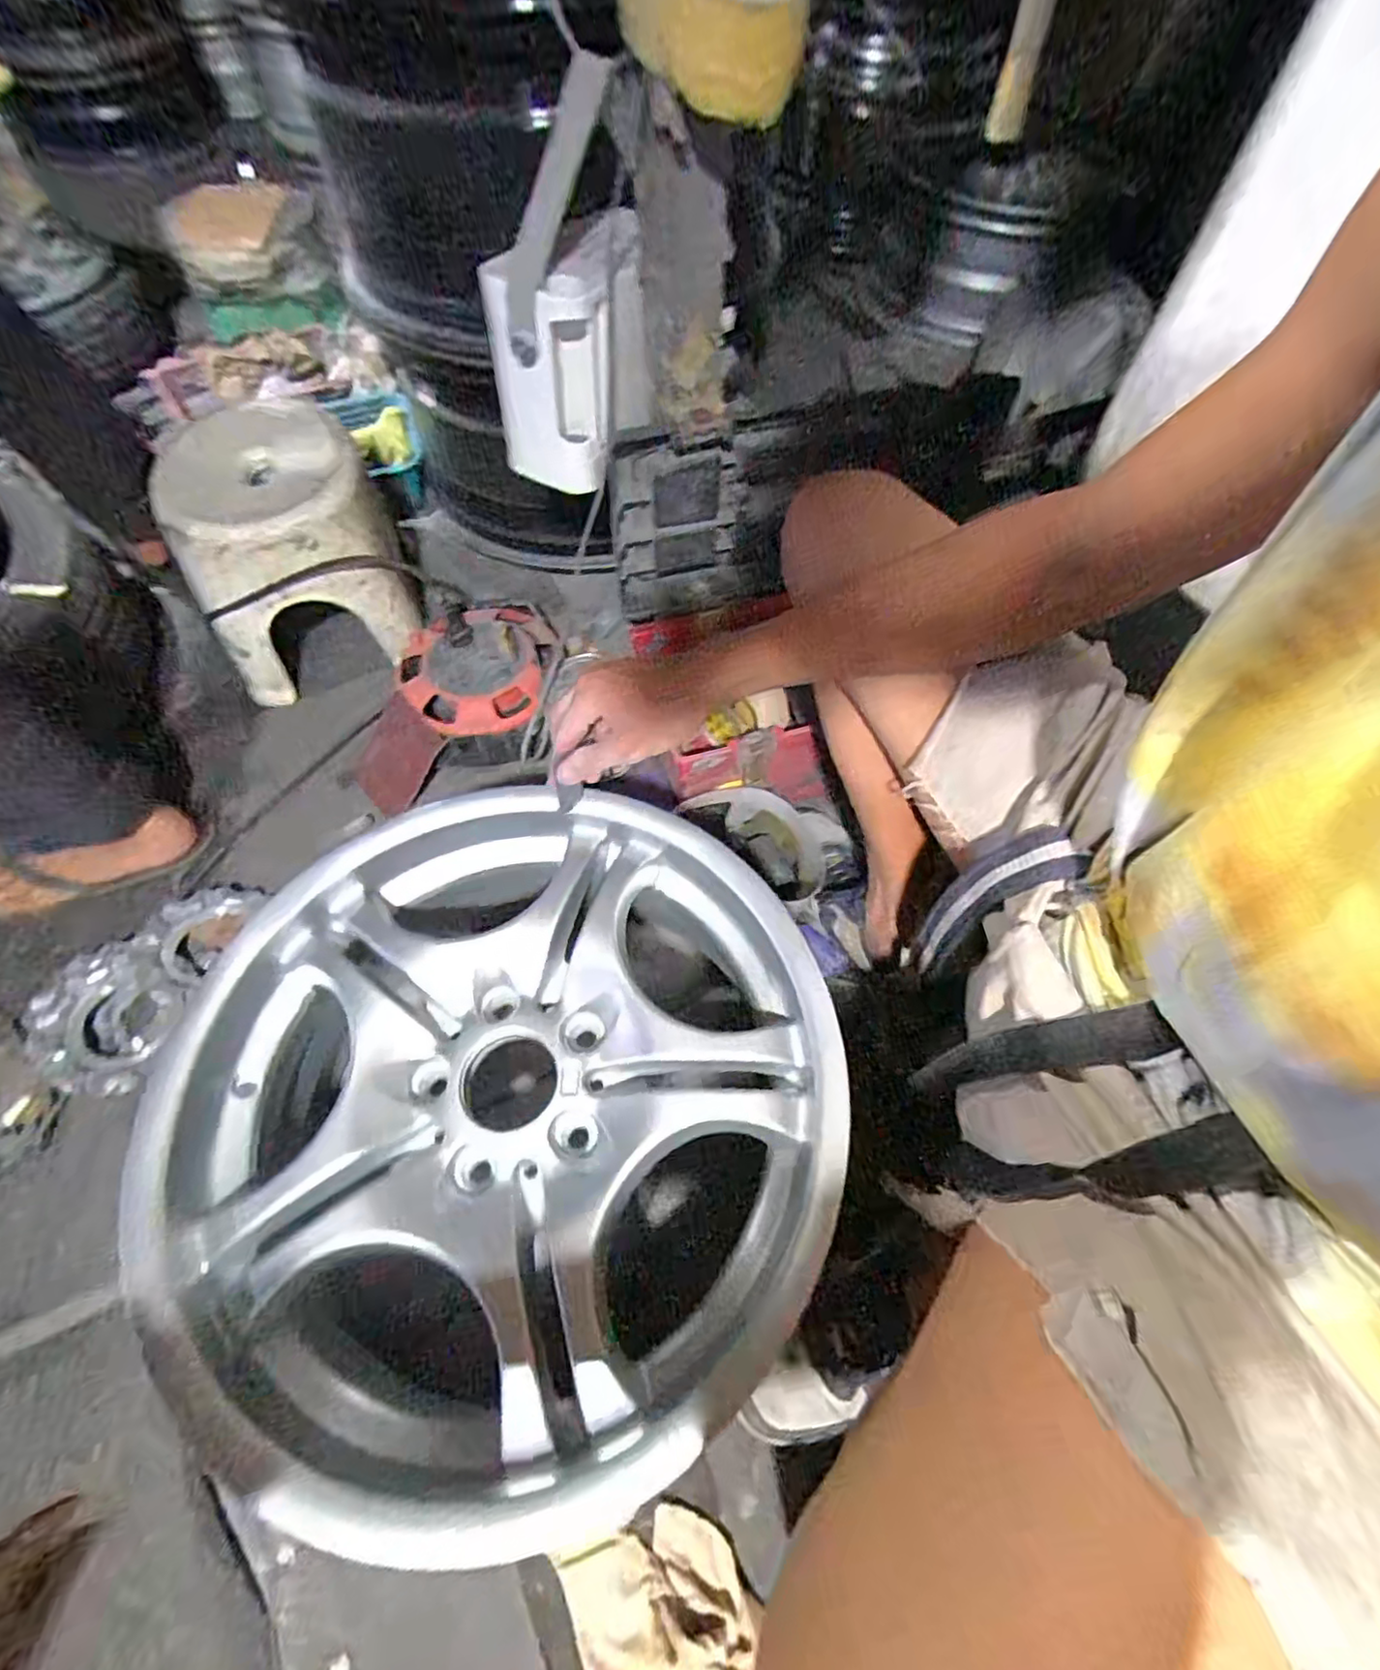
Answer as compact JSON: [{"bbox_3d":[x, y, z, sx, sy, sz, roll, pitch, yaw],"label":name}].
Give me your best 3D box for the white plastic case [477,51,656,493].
[{"bbox_3d":[-0.107,-0.453,0.575,0.143,0.248,0.120,-12,61,-8],"label":"white plastic case"}]

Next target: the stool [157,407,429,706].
[{"bbox_3d":[-0.494,-0.348,0.825,0.242,0.230,0.222,-27,65,-16],"label":"stool"}]

